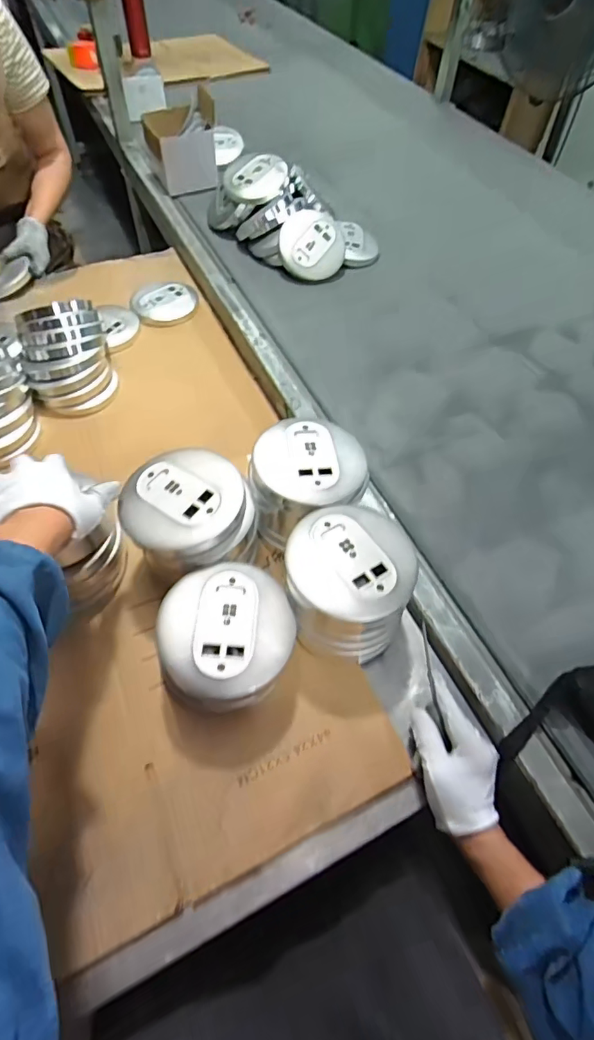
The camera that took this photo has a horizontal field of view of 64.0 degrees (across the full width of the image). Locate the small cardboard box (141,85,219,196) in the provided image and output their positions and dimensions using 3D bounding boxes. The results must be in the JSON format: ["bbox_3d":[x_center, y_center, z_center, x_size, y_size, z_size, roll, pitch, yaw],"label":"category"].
[{"bbox_3d":[-0.249,-0.805,1.029,0.149,0.148,0.110,-8,57,-10],"label":"small cardboard box"}]

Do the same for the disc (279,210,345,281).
[{"bbox_3d":[0.029,-0.523,0.900,0.119,0.025,0.137,-1,88,-5],"label":"disc"}]

